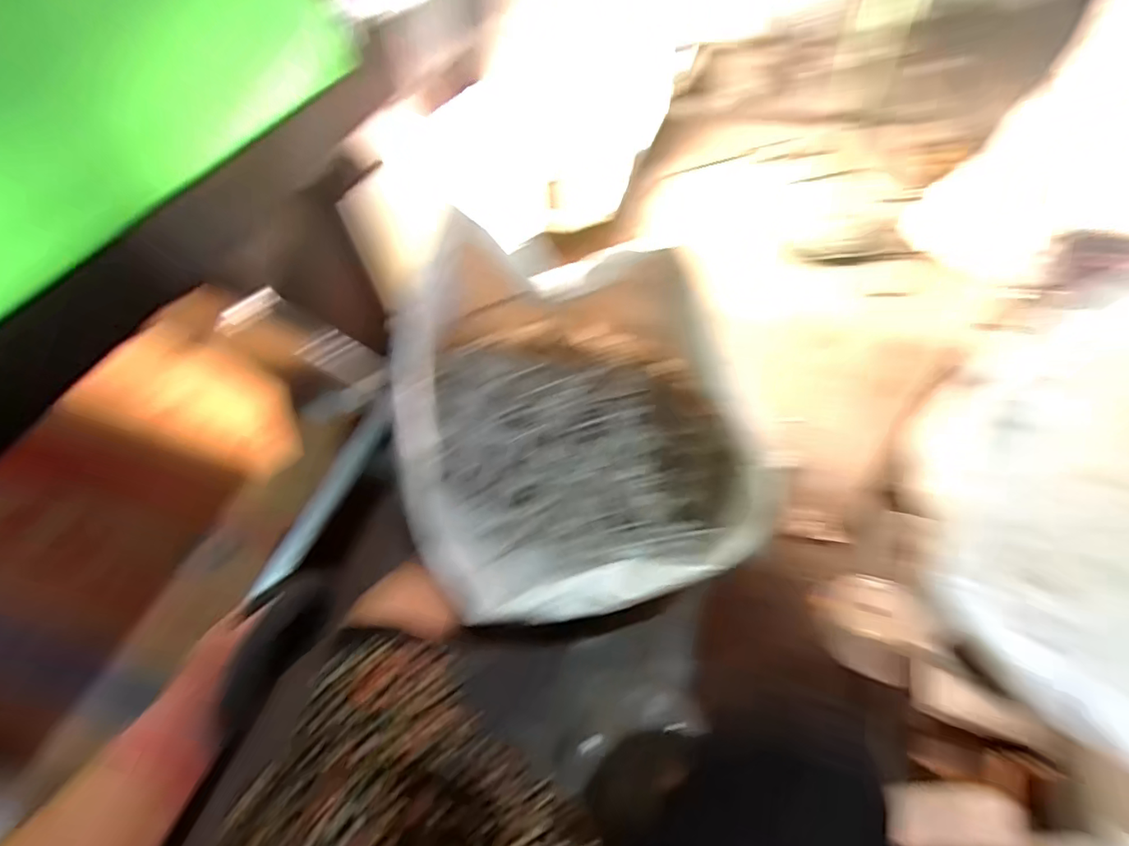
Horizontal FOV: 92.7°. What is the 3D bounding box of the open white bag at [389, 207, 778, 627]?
[{"bbox_3d":[0.011,-0.058,0.967,0.541,0.355,0.742,-5,52,-1],"label":"open white bag"}]

